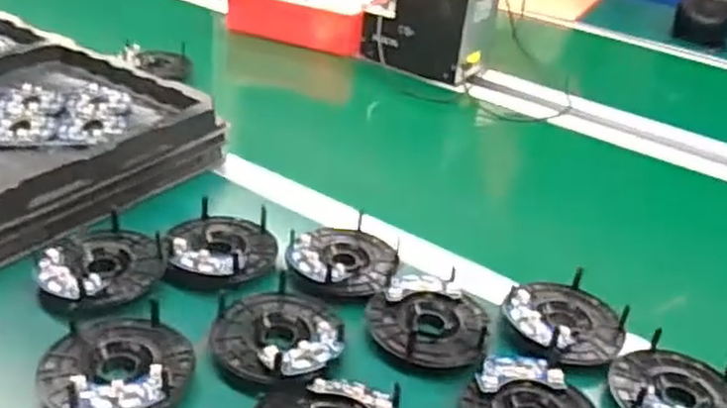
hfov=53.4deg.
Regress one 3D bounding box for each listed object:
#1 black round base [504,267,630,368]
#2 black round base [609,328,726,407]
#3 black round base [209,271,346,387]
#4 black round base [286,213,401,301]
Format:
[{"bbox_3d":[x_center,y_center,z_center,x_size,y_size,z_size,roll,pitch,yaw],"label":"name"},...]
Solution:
[{"bbox_3d":[0.169,0.095,0.601,0.111,0.025,0.091,-13,37,-30],"label":"black round base"},{"bbox_3d":[0.237,0.140,0.537,0.095,0.021,0.101,5,31,-3],"label":"black round base"},{"bbox_3d":[-0.063,0.094,0.545,0.097,0.019,0.101,5,31,-3],"label":"black round base"},{"bbox_3d":[-0.017,0.045,0.646,0.097,0.024,0.110,7,31,-1],"label":"black round base"}]

